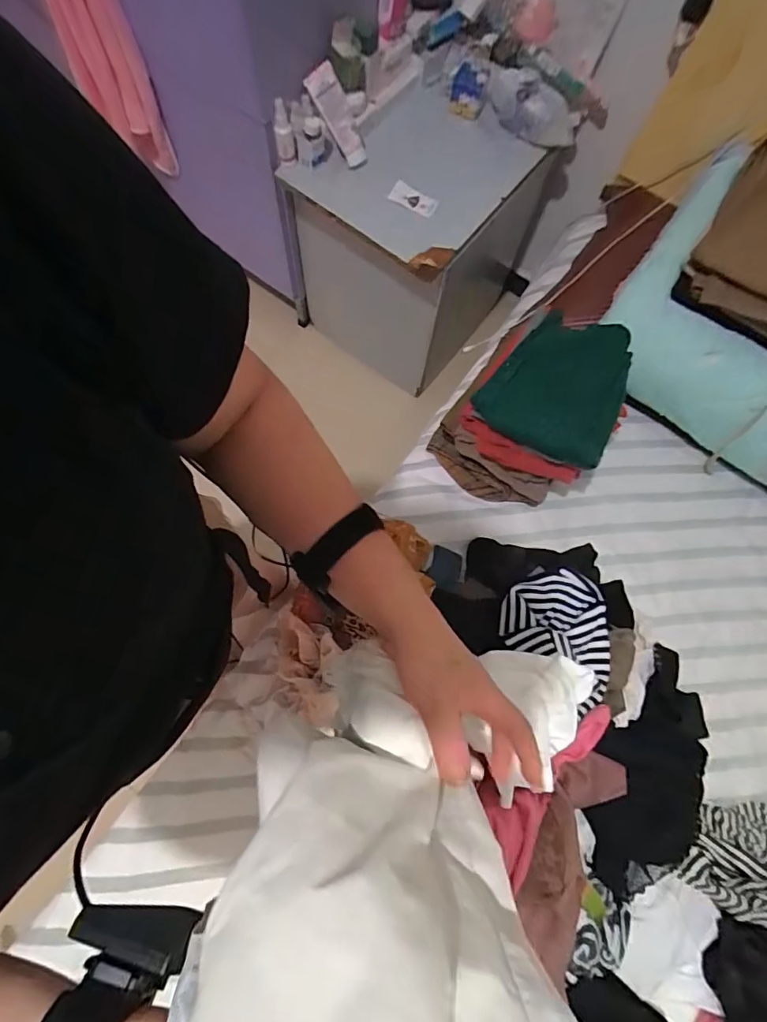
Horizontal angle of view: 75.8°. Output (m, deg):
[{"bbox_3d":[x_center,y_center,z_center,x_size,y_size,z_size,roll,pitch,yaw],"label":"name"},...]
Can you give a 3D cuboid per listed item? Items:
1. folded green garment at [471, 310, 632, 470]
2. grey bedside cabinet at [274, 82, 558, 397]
[{"bbox_3d":[0.270,-0.213,0.756,0.195,0.097,0.228,23,74,3],"label":"folded green garment"},{"bbox_3d":[0.065,-0.677,1.187,0.405,0.513,0.481,38,76,7],"label":"grey bedside cabinet"}]

